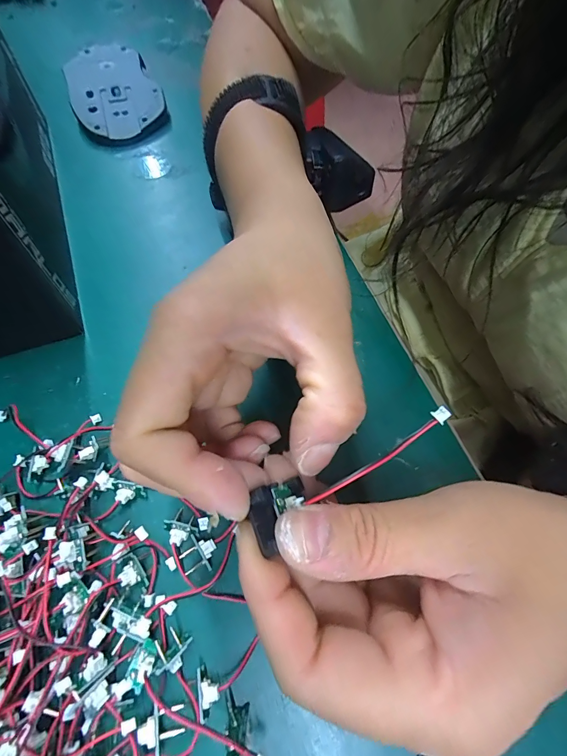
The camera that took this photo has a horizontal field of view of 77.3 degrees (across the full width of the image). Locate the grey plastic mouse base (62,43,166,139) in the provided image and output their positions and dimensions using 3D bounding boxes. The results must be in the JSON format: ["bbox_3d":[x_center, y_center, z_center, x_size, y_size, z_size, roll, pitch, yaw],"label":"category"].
[{"bbox_3d":[-0.143,-0.243,0.299,0.068,0.026,0.108,-20,65,-11],"label":"grey plastic mouse base"}]

